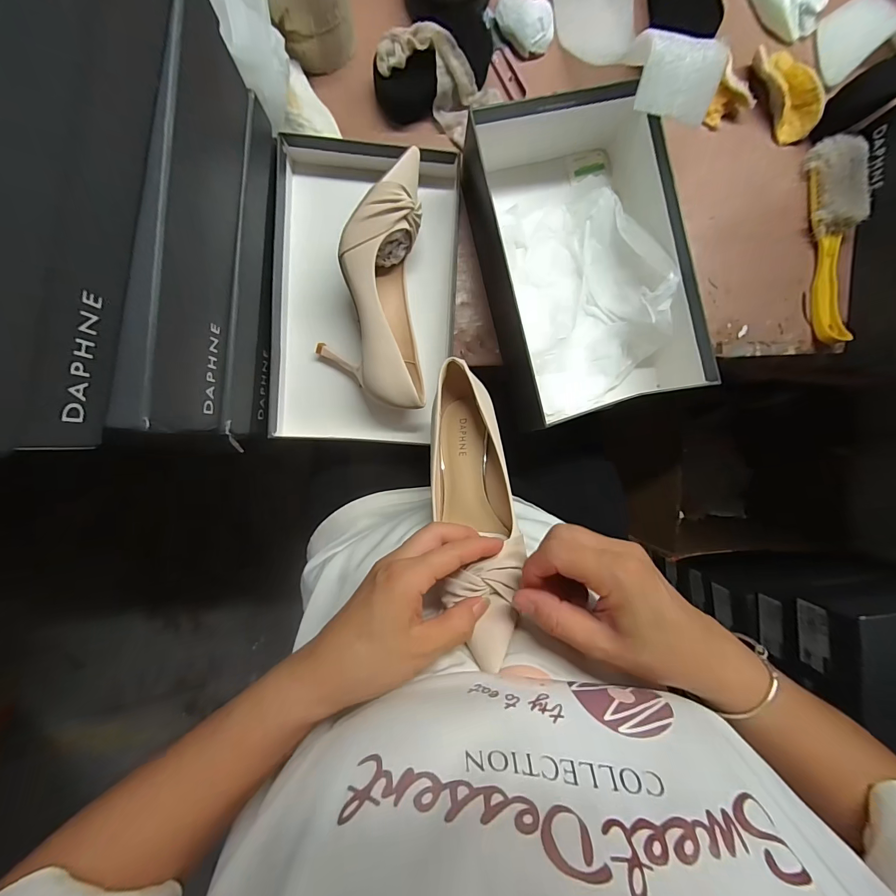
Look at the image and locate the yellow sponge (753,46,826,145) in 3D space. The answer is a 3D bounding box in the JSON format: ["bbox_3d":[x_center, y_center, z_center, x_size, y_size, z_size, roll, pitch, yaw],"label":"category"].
[{"bbox_3d":[0.392,-0.411,0.447,0.052,0.031,0.106,-24,94,-3],"label":"yellow sponge"}]

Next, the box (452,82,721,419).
[{"bbox_3d":[0.141,-0.204,0.421,0.196,0.110,0.331,-14,93,-4],"label":"box"}]

